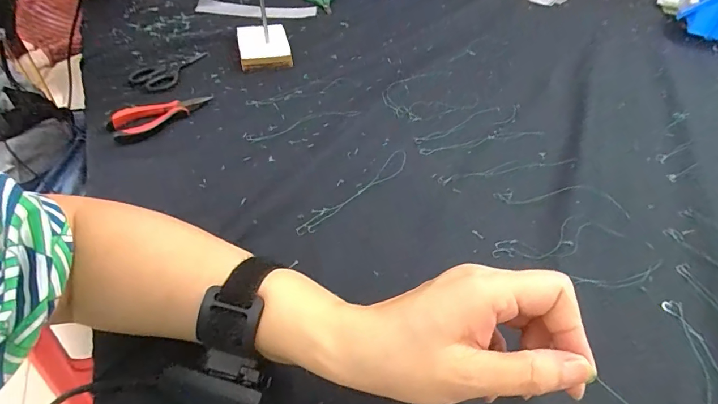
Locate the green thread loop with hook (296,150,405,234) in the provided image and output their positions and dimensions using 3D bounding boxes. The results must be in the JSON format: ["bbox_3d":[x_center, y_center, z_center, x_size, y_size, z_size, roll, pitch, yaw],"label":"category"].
[{"bbox_3d":[-0.001,-0.012,0.421,0.023,0.005,0.160,35,53,27],"label":"green thread loop with hook"}]

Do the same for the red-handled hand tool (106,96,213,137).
[{"bbox_3d":[-0.234,-0.106,0.489,0.045,0.016,0.112,33,52,26],"label":"red-handled hand tool"}]

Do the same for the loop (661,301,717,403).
[{"bbox_3d":[0.254,0.137,0.292,0.034,0.004,0.151,-1,45,-4],"label":"loop"}]

